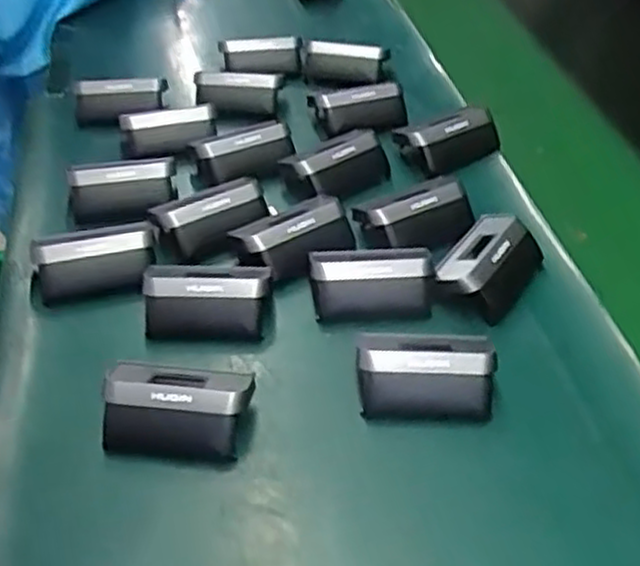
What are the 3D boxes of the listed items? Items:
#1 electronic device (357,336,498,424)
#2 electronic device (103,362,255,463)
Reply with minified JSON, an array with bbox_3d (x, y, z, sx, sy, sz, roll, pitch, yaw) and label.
[{"bbox_3d":[0.056,0.048,0.414,0.070,0.030,0.043,3,43,1],"label":"electronic device"},{"bbox_3d":[-0.072,0.064,0.396,0.071,0.029,0.042,5,43,3],"label":"electronic device"}]

